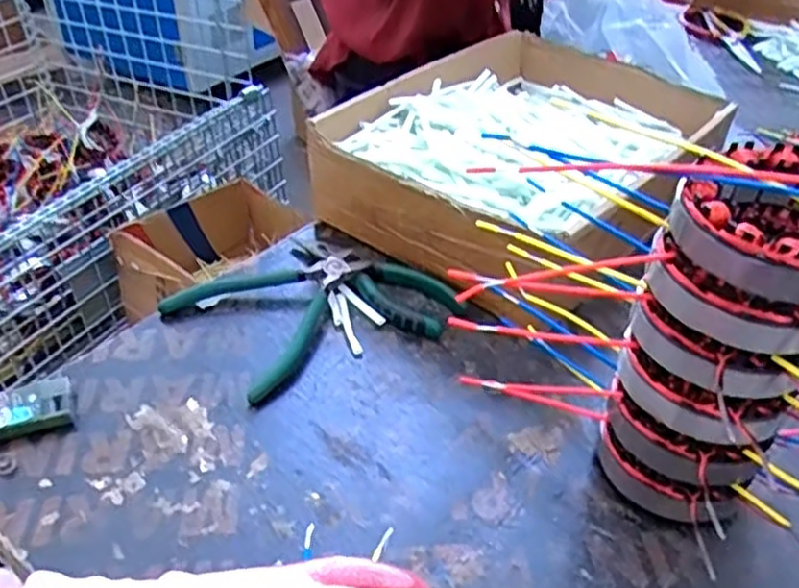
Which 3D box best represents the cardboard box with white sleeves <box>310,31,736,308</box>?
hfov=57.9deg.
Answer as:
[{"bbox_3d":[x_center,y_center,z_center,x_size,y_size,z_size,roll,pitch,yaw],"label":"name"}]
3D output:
[{"bbox_3d":[0.115,-0.123,0.645,0.238,0.101,0.342,27,44,29],"label":"cardboard box with white sleeves"}]

